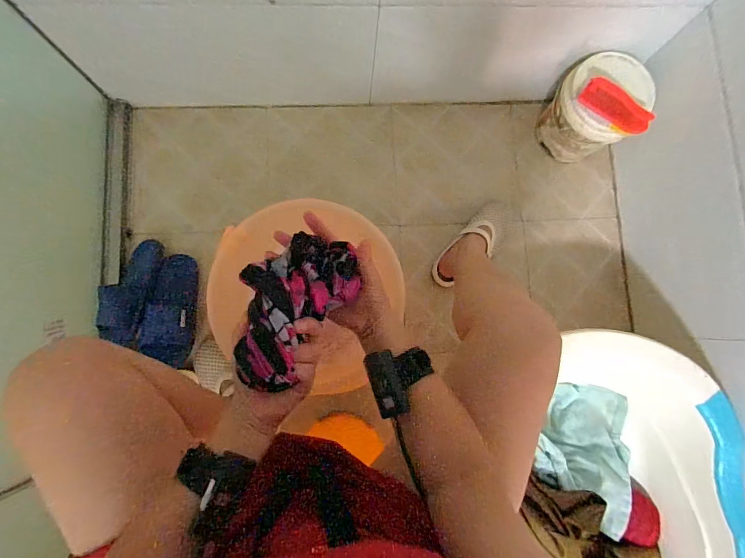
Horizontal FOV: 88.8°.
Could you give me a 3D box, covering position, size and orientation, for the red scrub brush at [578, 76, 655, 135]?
[{"bbox_3d":[0.458,-0.326,0.717,0.034,0.053,0.134,-42,75,-4],"label":"red scrub brush"}]

